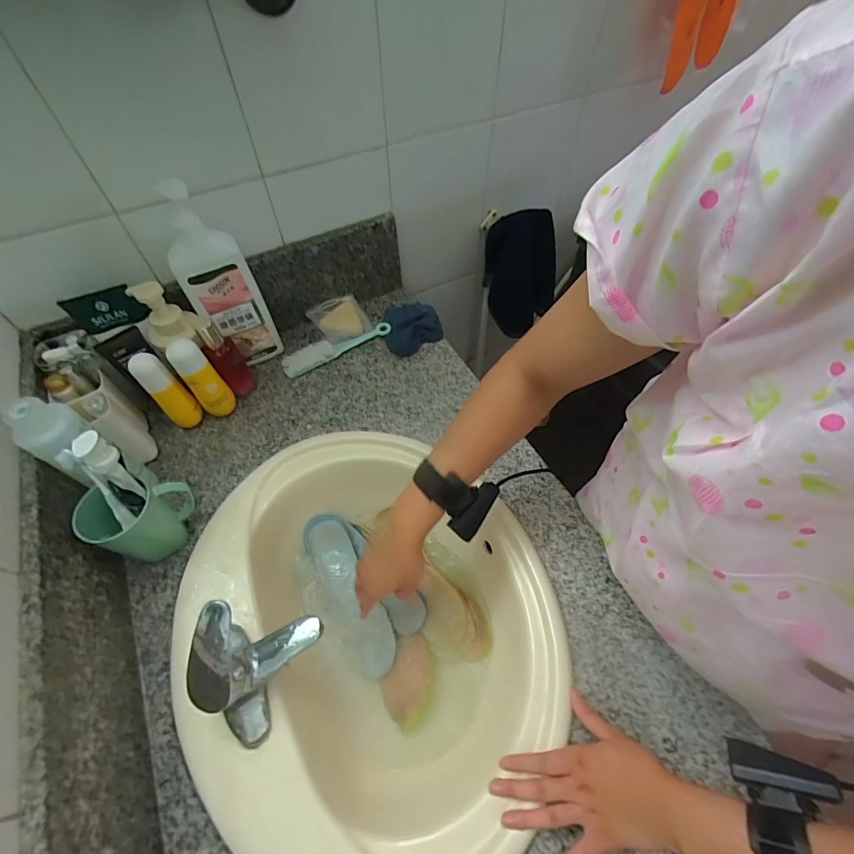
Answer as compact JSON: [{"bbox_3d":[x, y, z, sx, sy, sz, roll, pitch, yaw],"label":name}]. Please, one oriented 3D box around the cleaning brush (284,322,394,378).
[{"bbox_3d":[-0.162,-0.145,0.754,0.204,0.032,0.043,-23,60,-13],"label":"cleaning brush"}]

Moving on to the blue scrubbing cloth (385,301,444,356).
[{"bbox_3d":[-0.026,-0.192,0.781,0.103,0.031,0.124,-4,57,-2],"label":"blue scrubbing cloth"}]

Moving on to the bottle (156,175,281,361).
[{"bbox_3d":[-0.306,-0.204,0.627,0.098,0.288,0.049,-26,60,-15],"label":"bottle"}]

